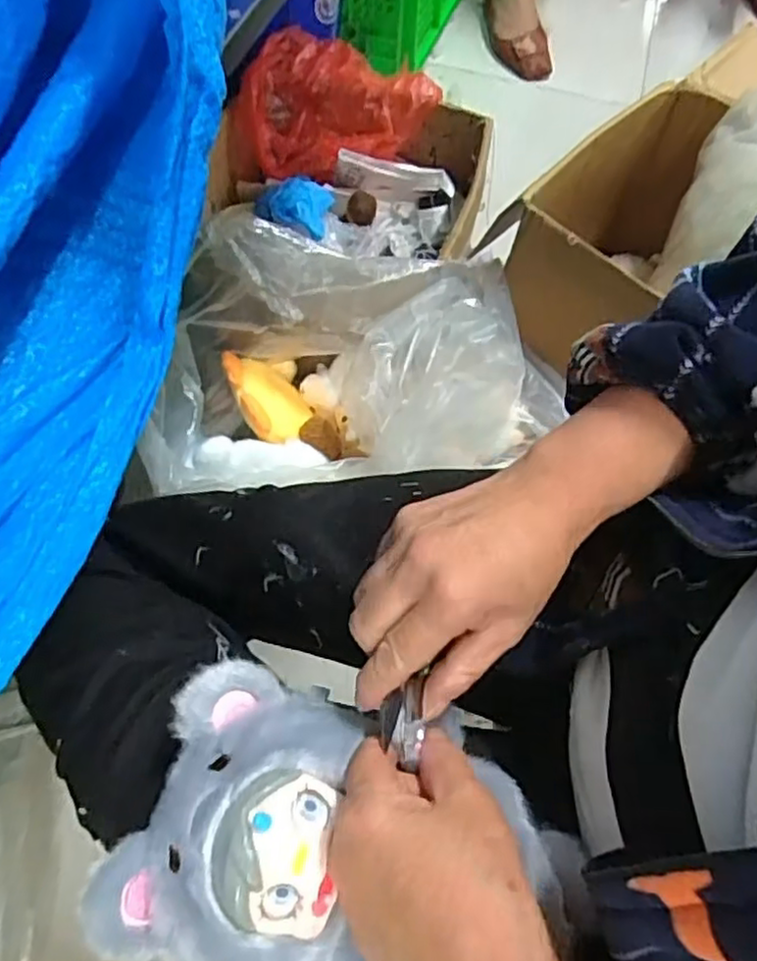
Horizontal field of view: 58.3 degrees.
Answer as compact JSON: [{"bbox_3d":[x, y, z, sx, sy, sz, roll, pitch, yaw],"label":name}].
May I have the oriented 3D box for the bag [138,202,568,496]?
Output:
[{"bbox_3d":[-0.030,-0.093,0.653,0.380,0.208,0.238,-14,65,-9],"label":"bag"}]

